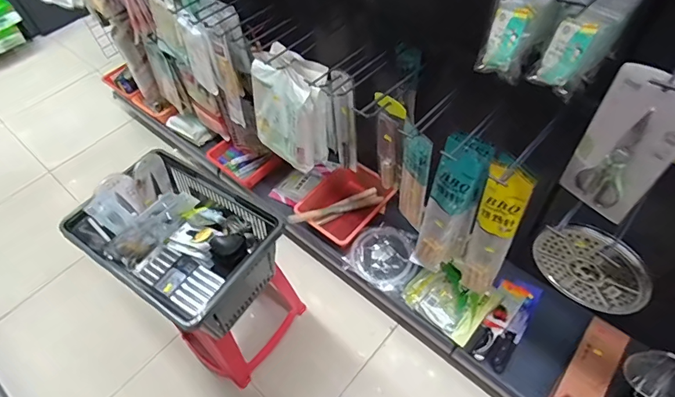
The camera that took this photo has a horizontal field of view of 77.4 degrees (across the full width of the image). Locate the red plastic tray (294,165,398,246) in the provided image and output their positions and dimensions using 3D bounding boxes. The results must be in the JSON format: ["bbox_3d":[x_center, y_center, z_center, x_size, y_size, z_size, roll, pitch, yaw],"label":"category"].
[{"bbox_3d":[0.031,0.014,1.683,0.245,0.090,0.346,34,62,26],"label":"red plastic tray"}]

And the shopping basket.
[{"bbox_3d":[-0.404,0.116,1.098,0.447,0.220,0.322,30,60,24],"label":"shopping basket"}]

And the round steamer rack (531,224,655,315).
[{"bbox_3d":[0.516,0.147,0.868,0.214,0.225,0.020,33,61,25],"label":"round steamer rack"}]

